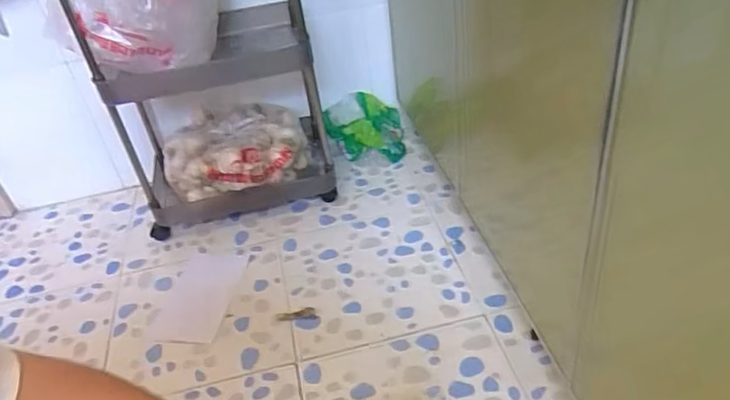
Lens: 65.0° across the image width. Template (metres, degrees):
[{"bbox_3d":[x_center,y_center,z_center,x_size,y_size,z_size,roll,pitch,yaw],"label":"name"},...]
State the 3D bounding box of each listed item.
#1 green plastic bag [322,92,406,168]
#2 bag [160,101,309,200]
[{"bbox_3d":[-0.001,-0.158,1.302,0.172,0.127,0.136,-8,37,-1],"label":"green plastic bag"},{"bbox_3d":[-0.263,-0.111,1.170,0.273,0.114,0.227,-9,38,-1],"label":"bag"}]

